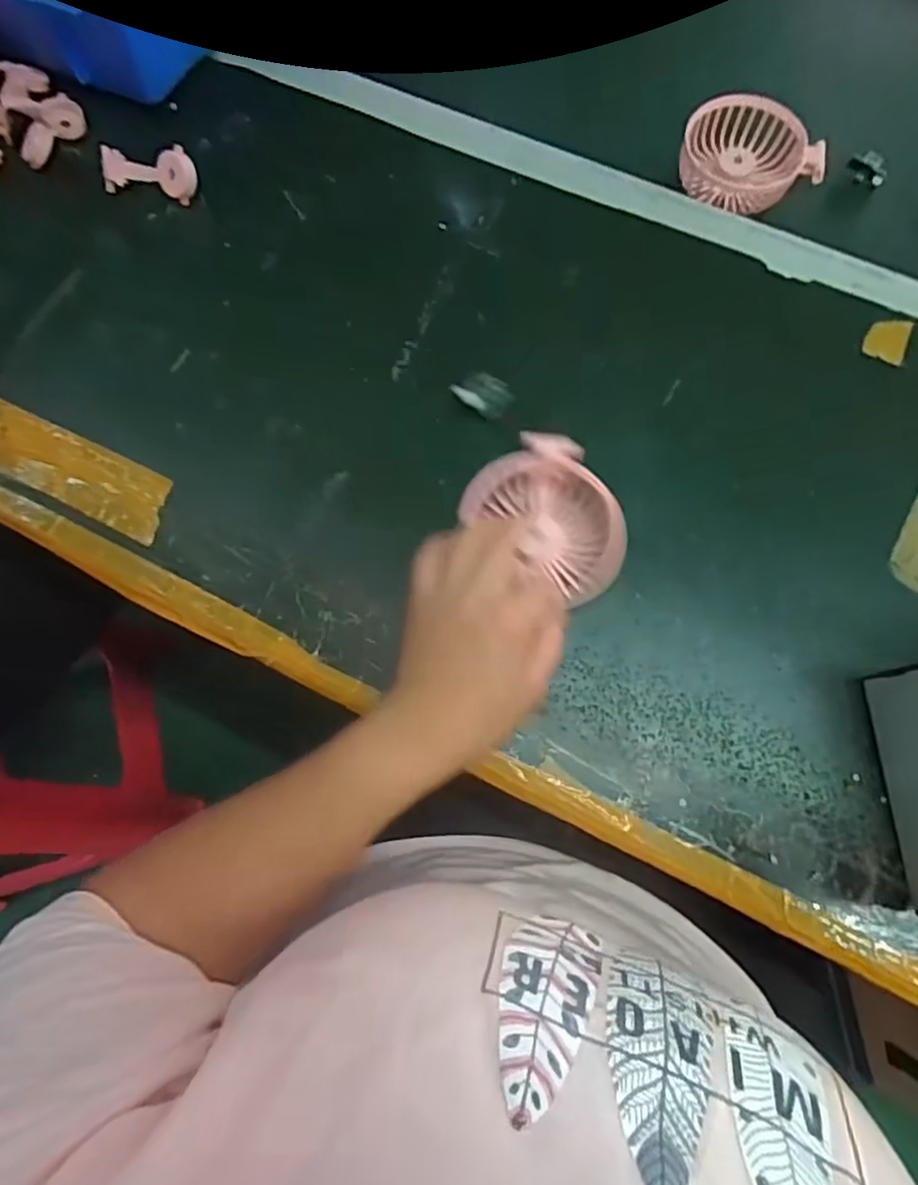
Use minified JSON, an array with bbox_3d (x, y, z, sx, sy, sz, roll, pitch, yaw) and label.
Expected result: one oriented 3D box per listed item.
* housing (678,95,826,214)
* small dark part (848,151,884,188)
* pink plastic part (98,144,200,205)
[{"bbox_3d":[0.214,-0.327,0.476,0.089,0.026,0.081,0,74,1],"label":"housing"},{"bbox_3d":[0.309,-0.321,0.482,0.029,0.020,0.008,34,75,6],"label":"small dark part"},{"bbox_3d":[-0.225,-0.304,0.461,0.076,0.026,0.024,13,74,1],"label":"pink plastic part"}]

